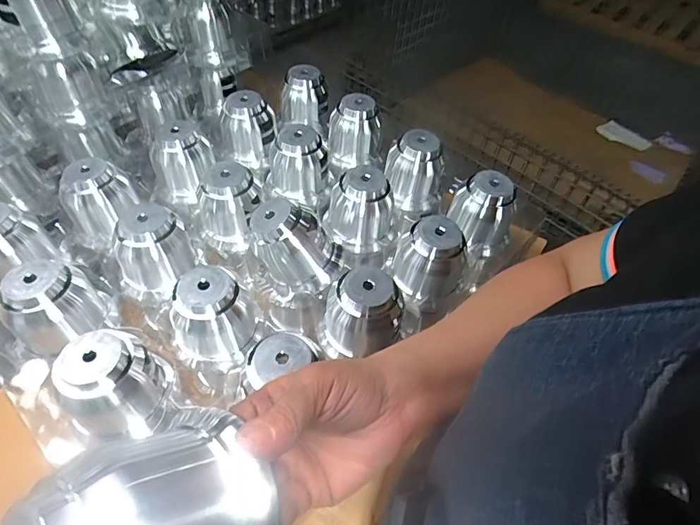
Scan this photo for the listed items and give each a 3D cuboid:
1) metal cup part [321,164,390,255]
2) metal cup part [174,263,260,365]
[{"bbox_3d":[0.010,-0.059,0.521,0.075,0.087,0.084,1,52,-4],"label":"metal cup part"},{"bbox_3d":[-0.129,0.047,0.417,0.065,0.073,0.074,5,52,0],"label":"metal cup part"}]

